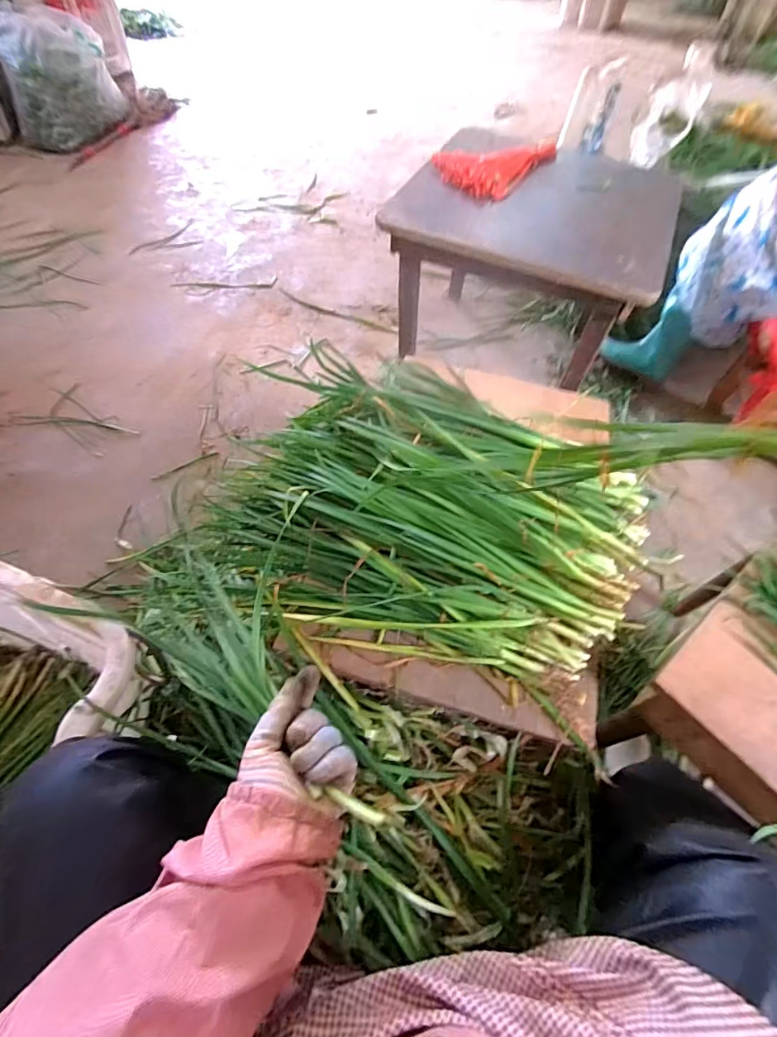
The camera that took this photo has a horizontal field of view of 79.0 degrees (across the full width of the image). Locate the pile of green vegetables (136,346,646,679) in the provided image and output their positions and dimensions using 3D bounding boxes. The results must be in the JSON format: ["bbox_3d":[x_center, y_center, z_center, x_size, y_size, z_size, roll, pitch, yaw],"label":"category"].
[{"bbox_3d":[0.028,-0.037,0.594,0.531,0.110,0.409,9,55,3],"label":"pile of green vegetables"}]

